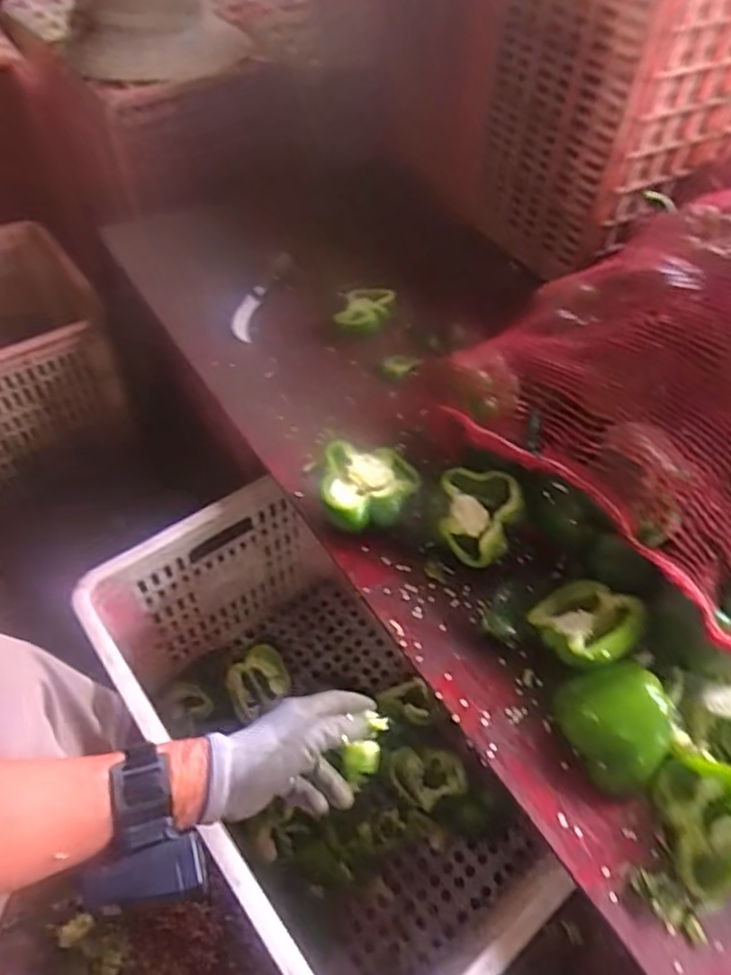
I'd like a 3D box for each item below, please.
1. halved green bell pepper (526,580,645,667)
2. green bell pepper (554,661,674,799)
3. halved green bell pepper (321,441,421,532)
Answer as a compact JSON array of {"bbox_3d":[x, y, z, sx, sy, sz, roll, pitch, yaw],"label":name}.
[{"bbox_3d":[0.187,0.110,0.533,0.088,0.050,0.076,-31,58,-24],"label":"halved green bell pepper"},{"bbox_3d":[0.195,0.178,0.488,0.075,0.053,0.089,-23,55,-19],"label":"green bell pepper"},{"bbox_3d":[0.004,0.007,0.626,0.092,0.057,0.086,1,51,-1],"label":"halved green bell pepper"}]

